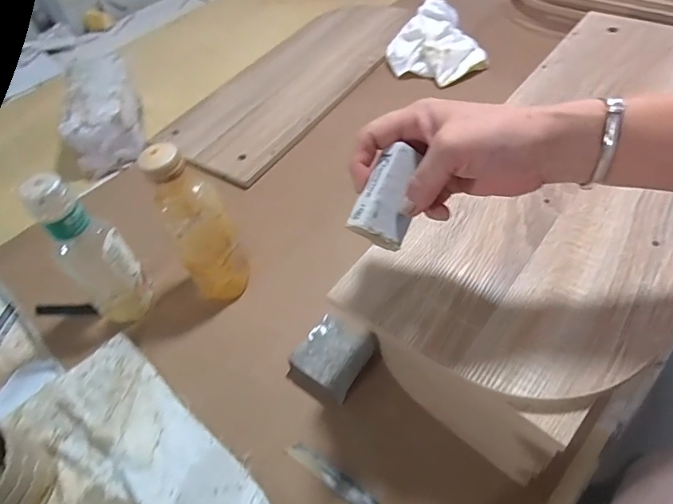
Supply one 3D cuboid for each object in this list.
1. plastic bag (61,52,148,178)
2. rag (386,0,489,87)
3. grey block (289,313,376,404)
[{"bbox_3d":[-0.391,-0.239,0.784,0.098,0.084,0.202,-19,52,-4],"label":"plastic bag"},{"bbox_3d":[0.187,-0.369,0.827,0.168,0.091,0.129,-28,53,-14],"label":"rag"},{"bbox_3d":[-0.003,0.109,0.498,0.068,0.021,0.072,26,59,23],"label":"grey block"}]

